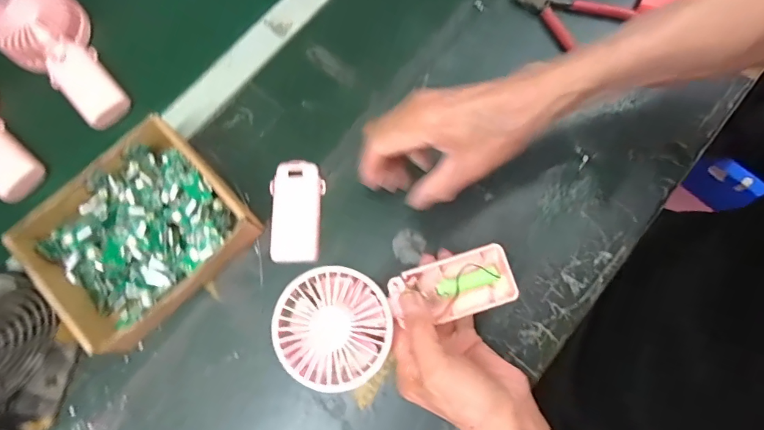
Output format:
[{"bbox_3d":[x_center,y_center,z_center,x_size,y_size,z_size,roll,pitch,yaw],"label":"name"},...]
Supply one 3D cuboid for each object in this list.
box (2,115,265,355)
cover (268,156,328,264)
[{"bbox_3d":[-0.214,0.020,0.383,0.165,0.054,0.152,-44,79,-9],"label":"box"},{"bbox_3d":[-0.083,-0.004,0.407,0.049,0.016,0.097,0,76,1],"label":"cover"}]

